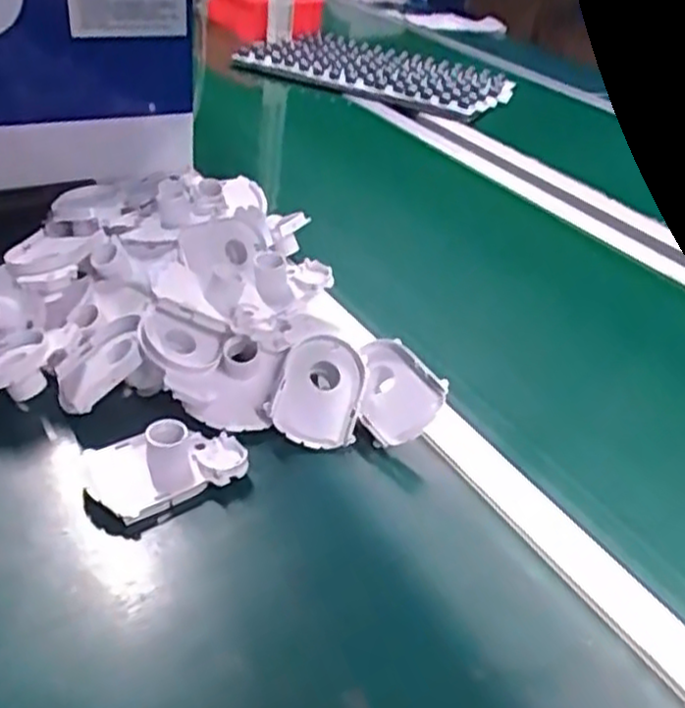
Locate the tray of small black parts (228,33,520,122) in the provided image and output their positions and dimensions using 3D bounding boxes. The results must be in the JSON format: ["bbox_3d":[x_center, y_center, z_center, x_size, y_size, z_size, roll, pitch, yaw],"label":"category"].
[{"bbox_3d":[0.067,-0.525,1.383,0.461,0.049,0.282,16,36,16],"label":"tray of small black parts"}]

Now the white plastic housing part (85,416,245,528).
[{"bbox_3d":[-0.117,0.074,0.501,0.104,0.042,0.059,-7,37,-21],"label":"white plastic housing part"}]

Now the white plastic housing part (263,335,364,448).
[{"bbox_3d":[-0.018,0.029,0.567,0.064,0.022,0.088,12,61,-6],"label":"white plastic housing part"}]

